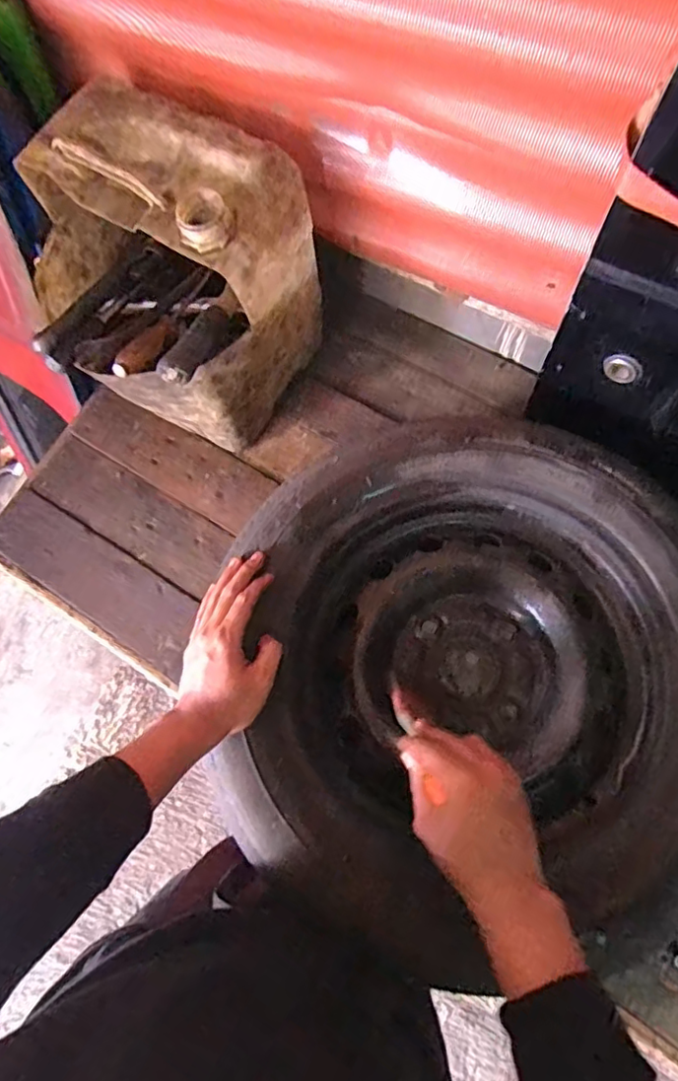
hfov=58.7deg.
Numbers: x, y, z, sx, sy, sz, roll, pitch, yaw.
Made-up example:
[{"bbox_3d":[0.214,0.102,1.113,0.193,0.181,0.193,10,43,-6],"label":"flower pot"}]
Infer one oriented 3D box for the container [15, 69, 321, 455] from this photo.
[{"bbox_3d":[-0.219,-0.314,0.743,0.310,0.296,0.262,32,73,12],"label":"container"}]

